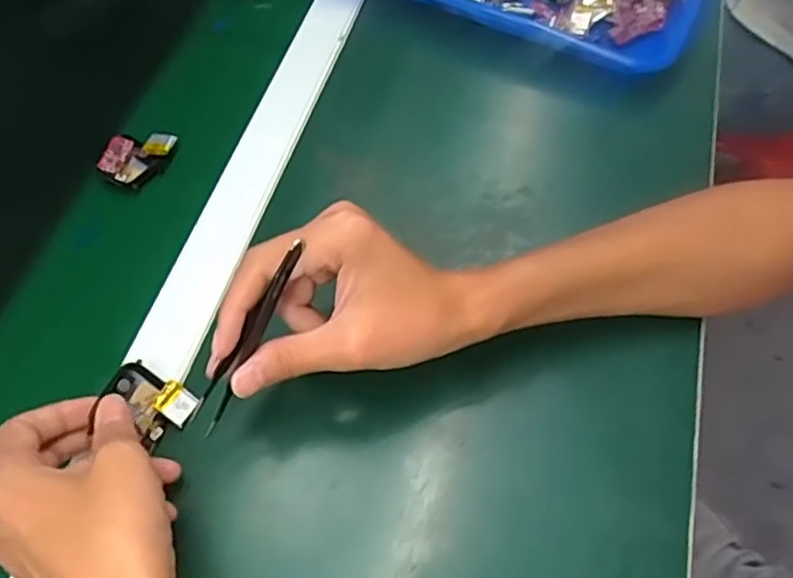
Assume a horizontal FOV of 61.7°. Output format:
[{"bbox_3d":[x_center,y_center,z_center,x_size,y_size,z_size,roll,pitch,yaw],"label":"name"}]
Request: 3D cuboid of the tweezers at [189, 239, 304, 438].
[{"bbox_3d":[-0.073,0.026,0.327,0.011,0.007,0.107,35,103,19],"label":"tweezers"}]

